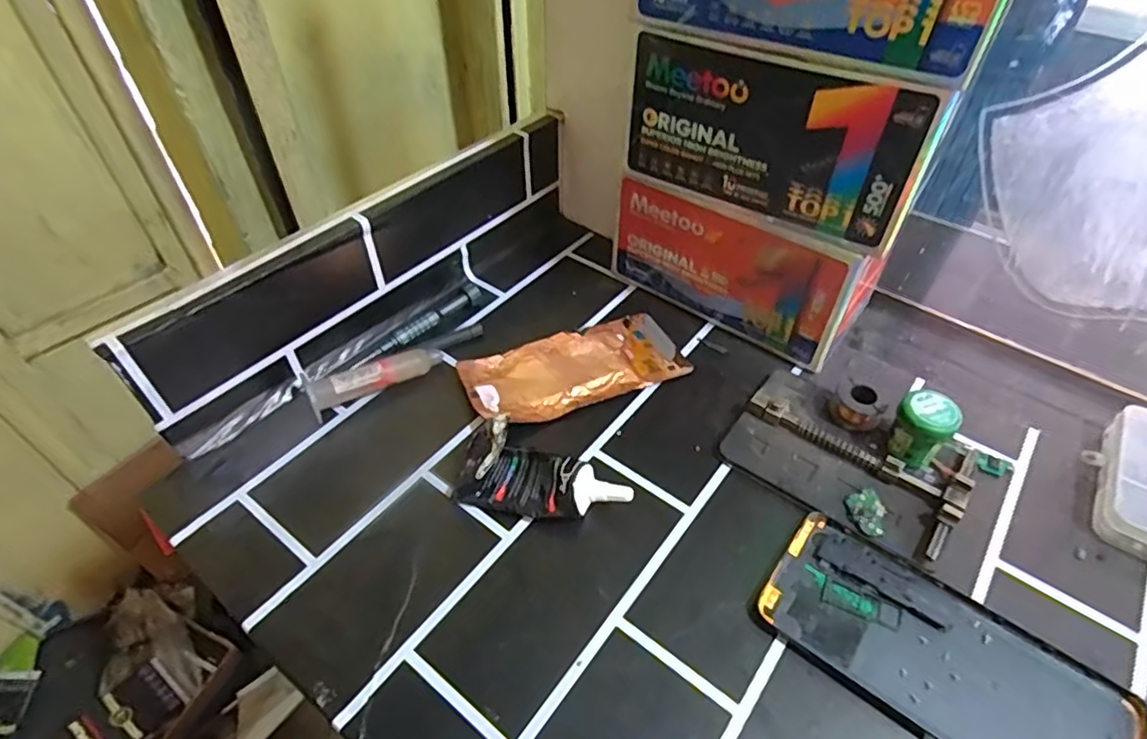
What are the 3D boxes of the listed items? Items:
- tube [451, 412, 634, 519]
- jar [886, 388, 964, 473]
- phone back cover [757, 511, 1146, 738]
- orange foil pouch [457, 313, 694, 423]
[{"bbox_3d":[-0.016,0.059,0.348,0.095,0.030,0.044,9,47,8],"label":"tube"},{"bbox_3d":[0.200,0.035,0.354,0.031,0.037,0.029,0,47,0],"label":"jar"},{"bbox_3d":[0.176,0.136,0.293,0.160,0.004,0.073,30,53,25],"label":"phone back cover"},{"bbox_3d":[0.001,-0.003,0.420,0.147,0.014,0.068,-16,49,-15],"label":"orange foil pouch"}]

